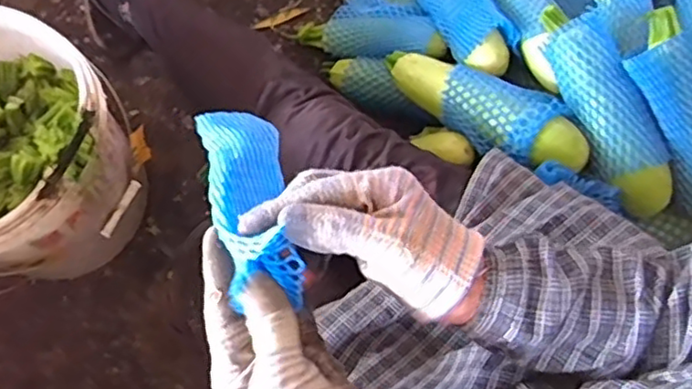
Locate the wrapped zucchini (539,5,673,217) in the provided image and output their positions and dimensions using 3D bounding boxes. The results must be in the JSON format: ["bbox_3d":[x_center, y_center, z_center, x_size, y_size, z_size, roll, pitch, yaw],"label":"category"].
[{"bbox_3d":[0.261,-0.088,0.651,0.063,0.047,0.228,-23,85,-7],"label":"wrapped zucchini"}]

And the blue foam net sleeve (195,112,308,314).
[{"bbox_3d":[-0.064,-0.009,0.417,0.053,0.034,0.160,-17,52,-5],"label":"blue foam net sleeve"}]

